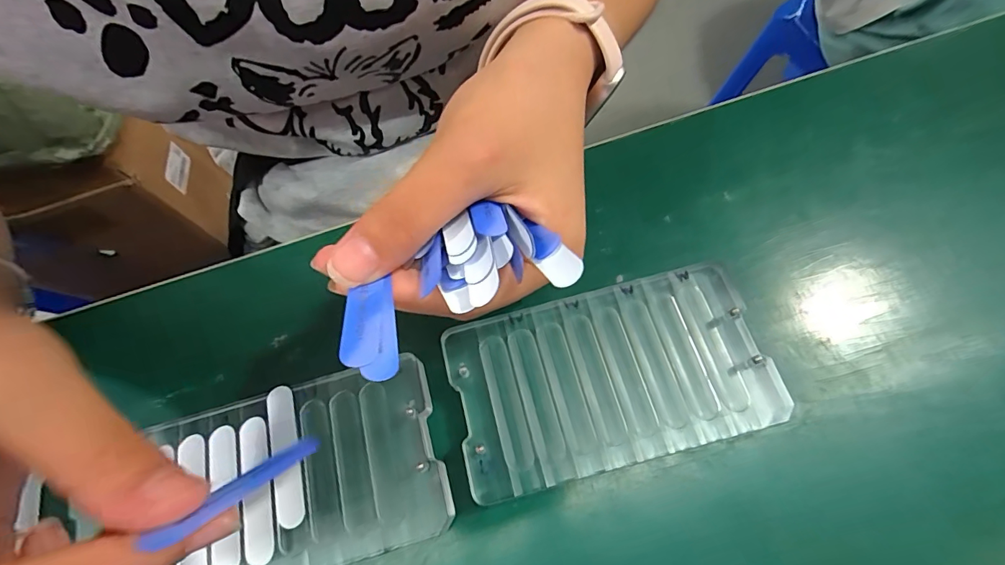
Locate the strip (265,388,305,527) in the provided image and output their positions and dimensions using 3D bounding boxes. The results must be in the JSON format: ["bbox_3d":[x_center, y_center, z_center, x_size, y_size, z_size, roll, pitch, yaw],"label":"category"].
[{"bbox_3d":[-0.083,0.065,0.170,0.011,0.004,0.051,-17,68,-4],"label":"strip"}]

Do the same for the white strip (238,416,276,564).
[{"bbox_3d":[-0.091,0.075,0.166,0.008,0.004,0.052,-18,68,-4],"label":"white strip"}]

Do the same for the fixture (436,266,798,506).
[{"bbox_3d":[0.042,0.037,0.181,0.122,0.012,0.067,-14,68,-3],"label":"fixture"}]

